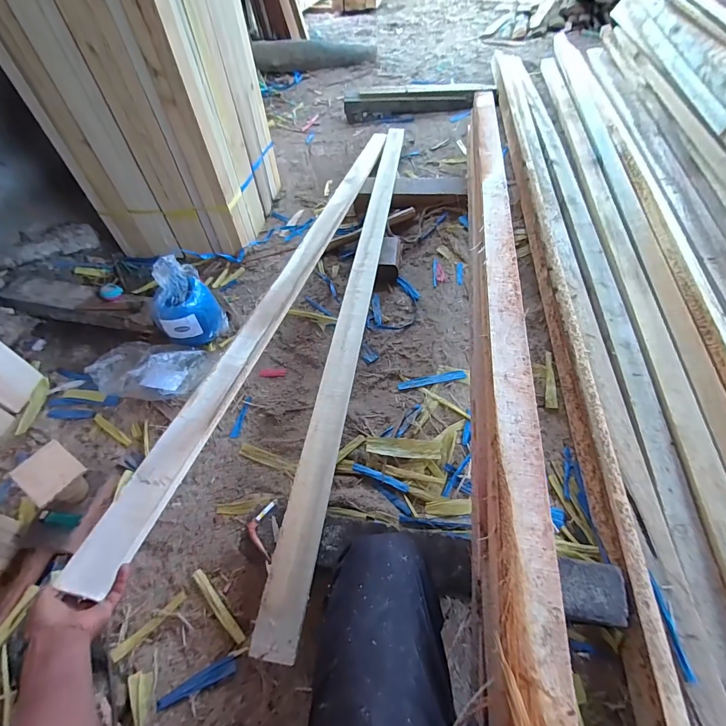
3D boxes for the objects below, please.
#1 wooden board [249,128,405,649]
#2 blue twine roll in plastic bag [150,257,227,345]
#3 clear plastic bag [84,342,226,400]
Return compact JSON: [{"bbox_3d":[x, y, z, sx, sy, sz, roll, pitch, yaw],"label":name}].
[{"bbox_3d":[-0.002,-0.259,1.108,0.075,0.018,1.884,11,55,0],"label":"wooden board"},{"bbox_3d":[-0.520,-0.178,1.084,0.153,0.228,0.163,0,52,0],"label":"blue twine roll in plastic bag"},{"bbox_3d":[-0.607,0.002,1.042,0.328,0.080,0.192,5,52,3],"label":"clear plastic bag"}]

